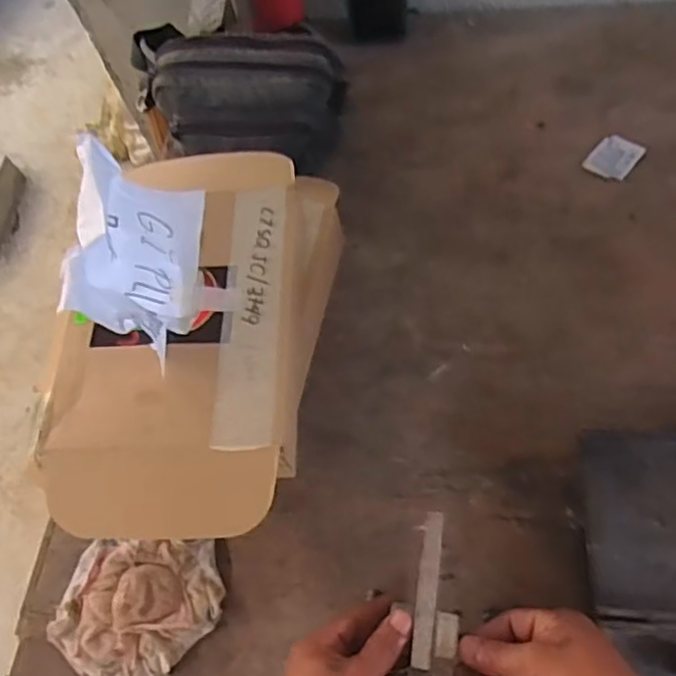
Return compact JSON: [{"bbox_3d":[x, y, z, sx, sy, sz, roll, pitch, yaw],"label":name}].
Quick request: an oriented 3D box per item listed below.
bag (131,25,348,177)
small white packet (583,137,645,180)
[{"bbox_3d":[-0.119,-0.289,0.804,0.242,0.120,0.148,2,63,9],"label":"bag"},{"bbox_3d":[0.330,-0.216,0.780,0.049,0.007,0.061,35,73,23],"label":"small white packet"}]

